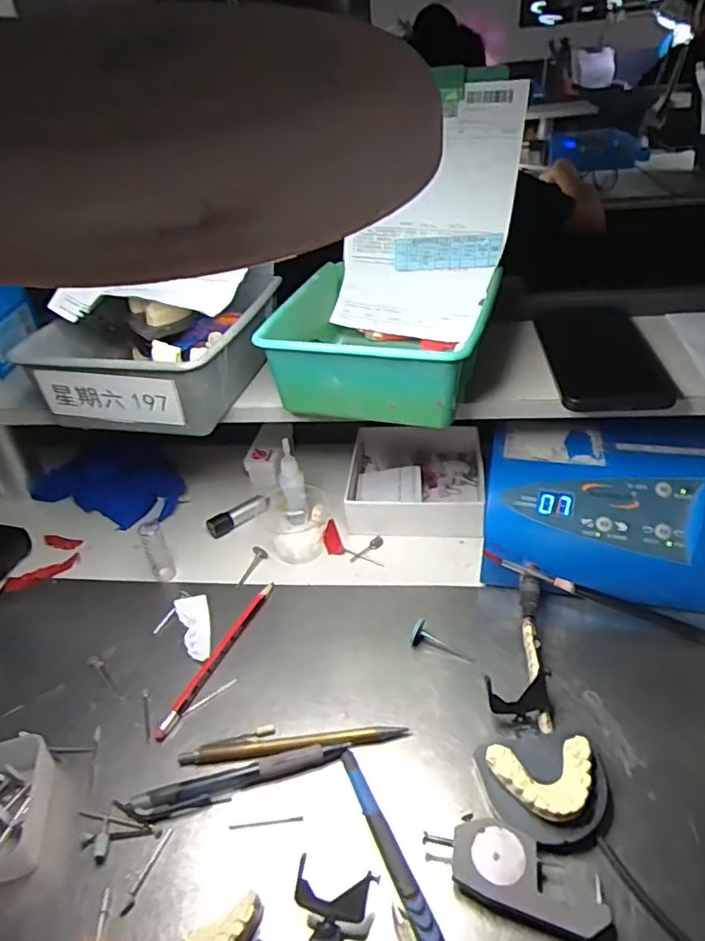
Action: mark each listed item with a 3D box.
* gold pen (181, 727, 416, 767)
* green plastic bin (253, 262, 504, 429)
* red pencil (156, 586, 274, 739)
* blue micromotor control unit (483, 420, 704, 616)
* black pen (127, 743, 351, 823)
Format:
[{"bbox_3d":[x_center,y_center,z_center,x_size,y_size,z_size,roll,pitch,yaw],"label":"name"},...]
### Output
[{"bbox_3d":[-0.038,0.176,0.390,0.143,0.011,0.020,-6,37,0],"label":"gold pen"},{"bbox_3d":[0.026,-0.108,0.493,0.161,0.070,0.167,6,38,17],"label":"green plastic bin"},{"bbox_3d":[-0.101,0.138,0.457,0.011,0.008,0.148,11,40,22],"label":"red pencil"},{"bbox_3d":[0.227,0.028,0.498,0.217,0.079,0.153,4,38,13],"label":"blue micromotor control unit"},{"bbox_3d":[-0.068,0.189,0.368,0.129,0.012,0.017,-15,37,-11],"label":"black pen"}]

